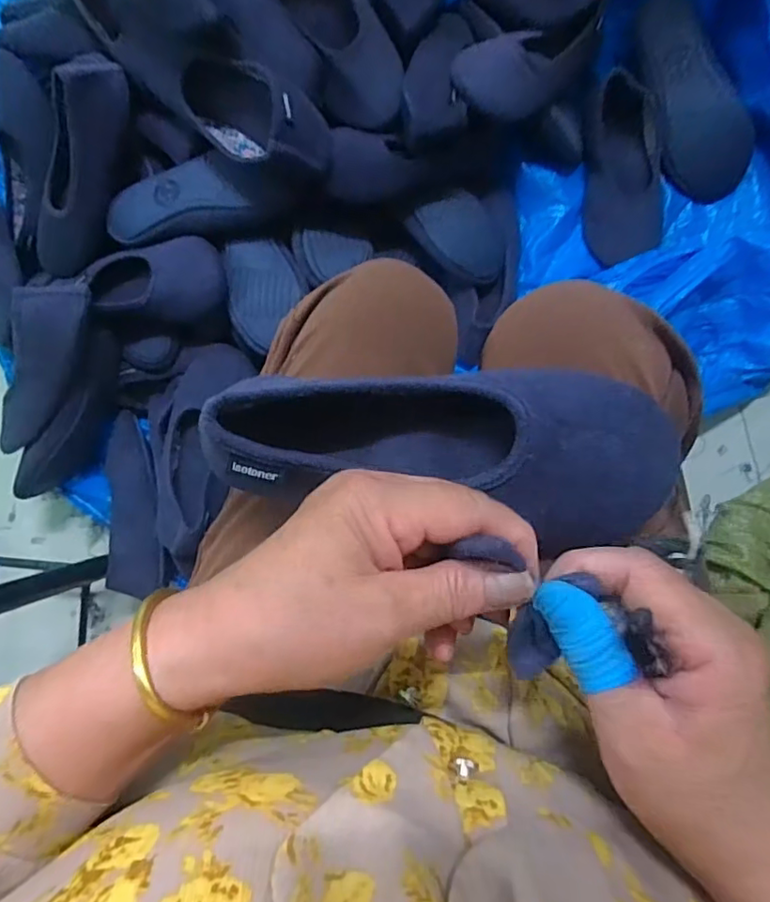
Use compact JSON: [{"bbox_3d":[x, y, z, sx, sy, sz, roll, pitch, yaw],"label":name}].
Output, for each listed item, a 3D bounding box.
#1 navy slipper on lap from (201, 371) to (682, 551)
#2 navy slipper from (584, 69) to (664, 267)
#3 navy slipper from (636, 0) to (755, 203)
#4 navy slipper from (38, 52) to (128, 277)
[{"bbox_3d":[0.030,-0.001,0.309,0.232,0.052,0.084,5,90,0],"label":"navy slipper on lap"},{"bbox_3d":[0.310,-0.358,0.744,0.097,0.057,0.222,-3,89,6],"label":"navy slipper"},{"bbox_3d":[0.386,-0.444,0.731,0.101,0.055,0.256,-25,101,5],"label":"navy slipper"},{"bbox_3d":[-0.375,-0.337,0.713,0.095,0.078,0.263,33,119,5],"label":"navy slipper"}]

